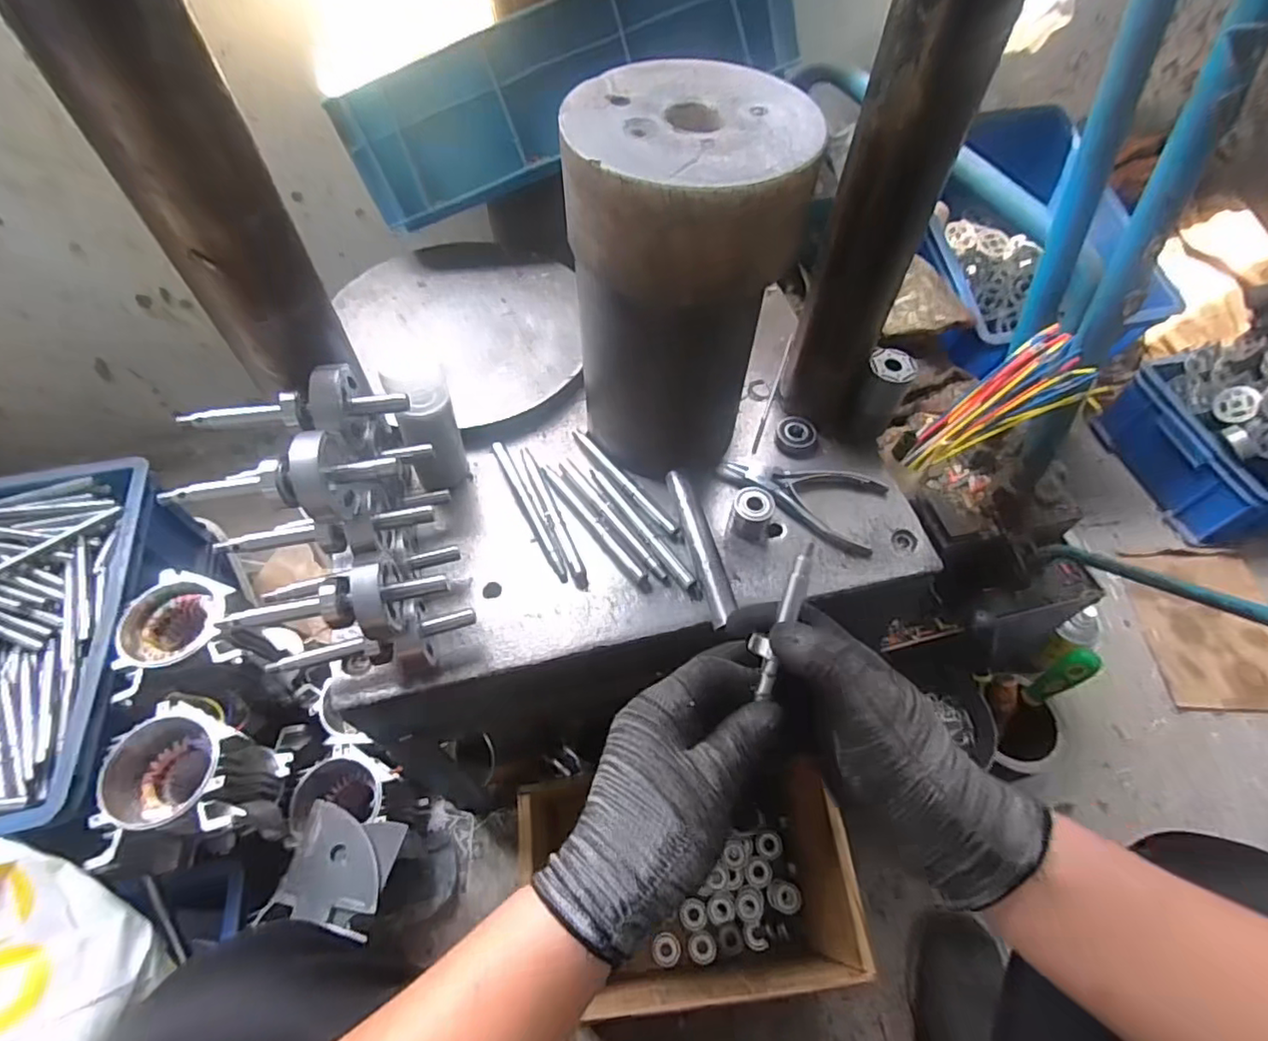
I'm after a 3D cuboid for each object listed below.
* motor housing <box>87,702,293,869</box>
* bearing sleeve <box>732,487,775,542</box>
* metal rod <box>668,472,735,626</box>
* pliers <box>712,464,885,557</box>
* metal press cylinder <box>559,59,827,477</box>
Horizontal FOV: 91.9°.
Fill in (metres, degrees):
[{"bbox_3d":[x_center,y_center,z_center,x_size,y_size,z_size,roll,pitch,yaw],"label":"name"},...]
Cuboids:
[{"bbox_3d":[-0.420,0.257,0.603,0.110,0.135,0.113,-9,57,-6],"label":"motor housing"},{"bbox_3d":[0.093,-0.005,0.485,0.029,0.036,0.028,10,57,6],"label":"bearing sleeve"},{"bbox_3d":[0.050,0.017,0.467,0.017,0.010,0.133,-11,57,-8],"label":"metal rod"},{"bbox_3d":[0.135,-0.023,0.504,0.133,0.016,0.070,18,58,11],"label":"pliers"},{"bbox_3d":[0.032,-0.154,0.437,0.138,0.239,0.139,-1,57,-1],"label":"metal press cylinder"}]

